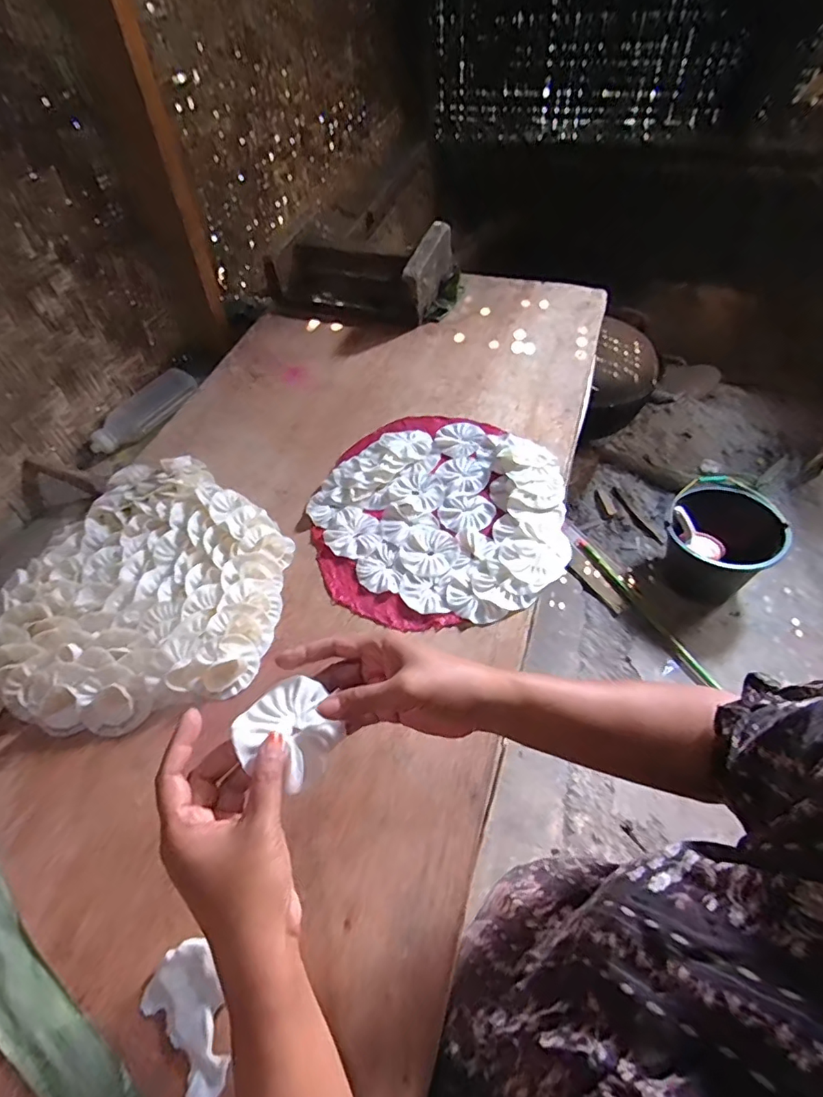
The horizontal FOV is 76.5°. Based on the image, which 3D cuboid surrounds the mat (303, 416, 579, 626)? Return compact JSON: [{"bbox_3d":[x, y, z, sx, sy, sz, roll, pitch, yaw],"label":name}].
[{"bbox_3d":[0.035,-0.058,0.716,0.334,0.025,0.348,-2,53,3],"label":"mat"}]

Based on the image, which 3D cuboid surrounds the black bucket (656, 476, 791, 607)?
[{"bbox_3d":[0.930,-0.011,1.601,0.301,0.251,0.306,-2,54,2],"label":"black bucket"}]

